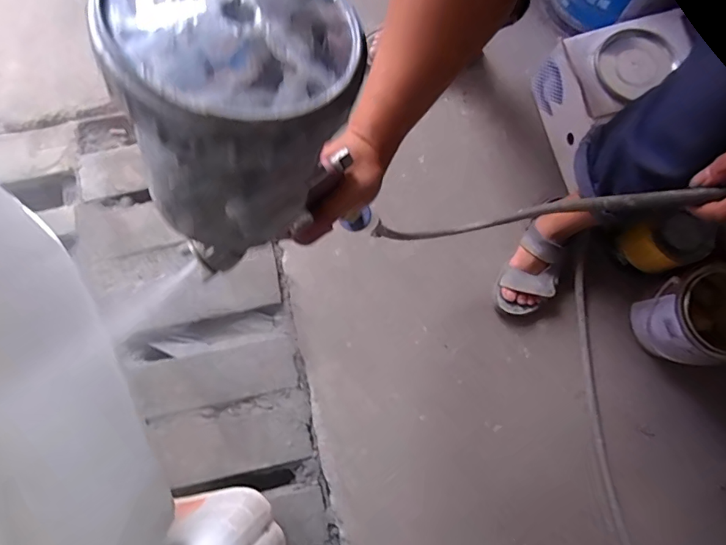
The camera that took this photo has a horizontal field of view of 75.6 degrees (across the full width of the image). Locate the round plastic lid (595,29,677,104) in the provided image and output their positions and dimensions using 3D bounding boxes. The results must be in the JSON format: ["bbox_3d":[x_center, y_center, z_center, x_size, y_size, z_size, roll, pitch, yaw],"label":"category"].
[{"bbox_3d":[0.473,-0.369,0.821,0.130,0.012,0.135,-6,68,14],"label":"round plastic lid"}]

